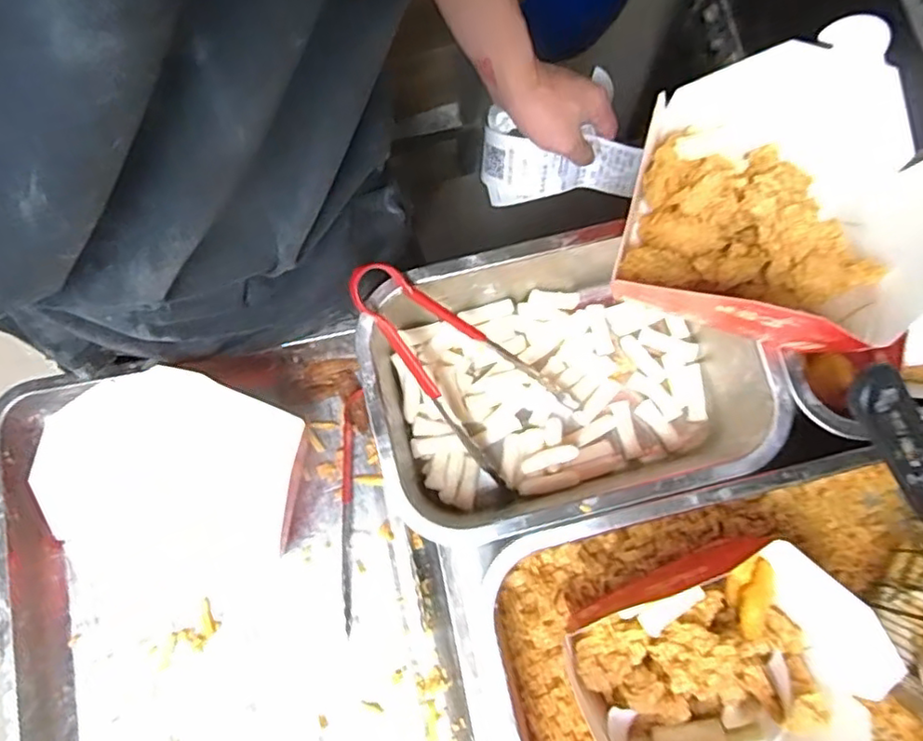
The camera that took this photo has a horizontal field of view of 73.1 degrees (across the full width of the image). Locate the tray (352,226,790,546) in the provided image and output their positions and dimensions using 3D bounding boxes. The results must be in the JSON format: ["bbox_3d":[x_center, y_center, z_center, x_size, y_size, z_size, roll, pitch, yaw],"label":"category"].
[{"bbox_3d":[0.082,0.010,0.521,0.304,0.103,0.210,-14,79,-4],"label":"tray"}]

